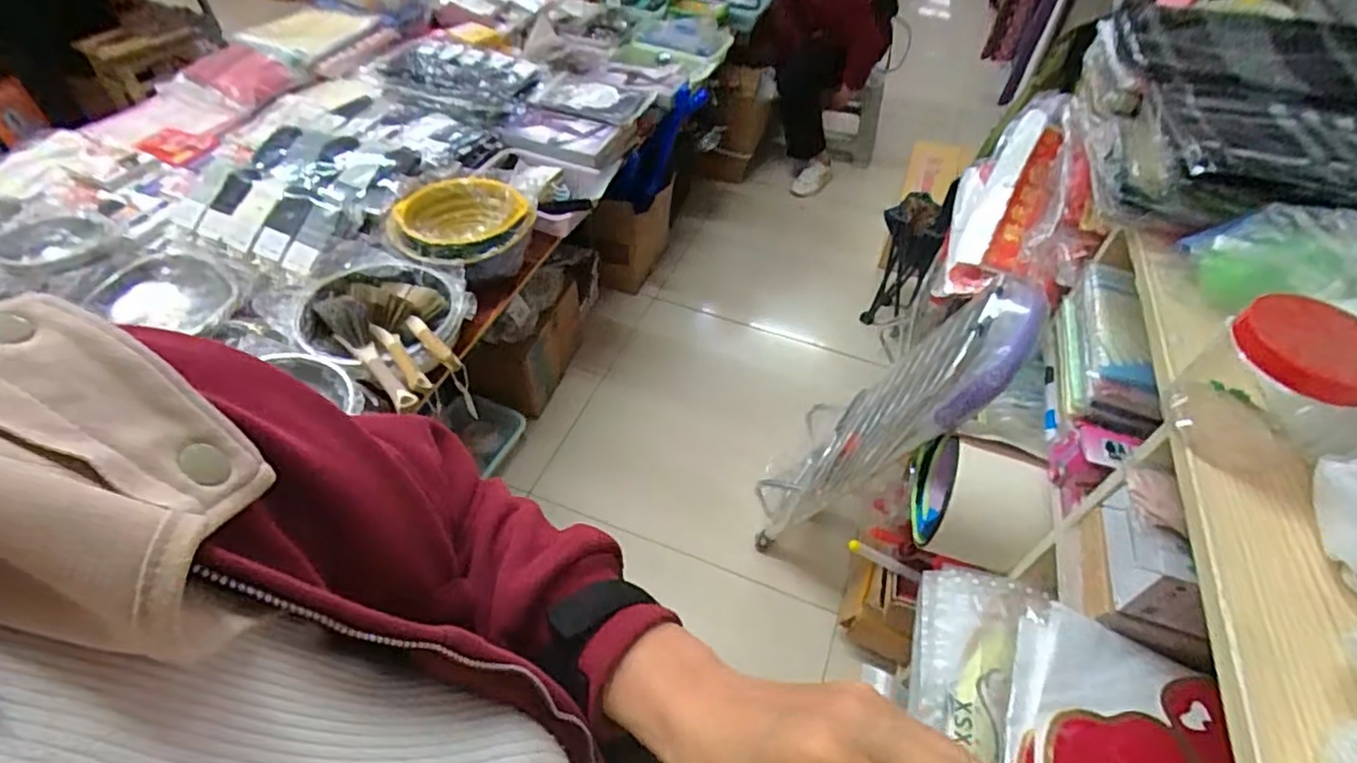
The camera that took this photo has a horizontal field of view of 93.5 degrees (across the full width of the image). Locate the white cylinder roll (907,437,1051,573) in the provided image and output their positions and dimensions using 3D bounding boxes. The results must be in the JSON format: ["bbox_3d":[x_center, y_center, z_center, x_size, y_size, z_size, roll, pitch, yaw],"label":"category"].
[{"bbox_3d":[0.440,0.180,0.949,0.163,0.158,0.157,19,51,14],"label":"white cylinder roll"}]

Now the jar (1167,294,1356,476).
[{"bbox_3d":[0.499,0.001,0.538,0.103,0.124,0.103,-36,59,-28],"label":"jar"}]

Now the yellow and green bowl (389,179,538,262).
[{"bbox_3d":[-0.474,-0.346,1.404,0.297,0.109,0.290,1,49,-1],"label":"yellow and green bowl"}]

